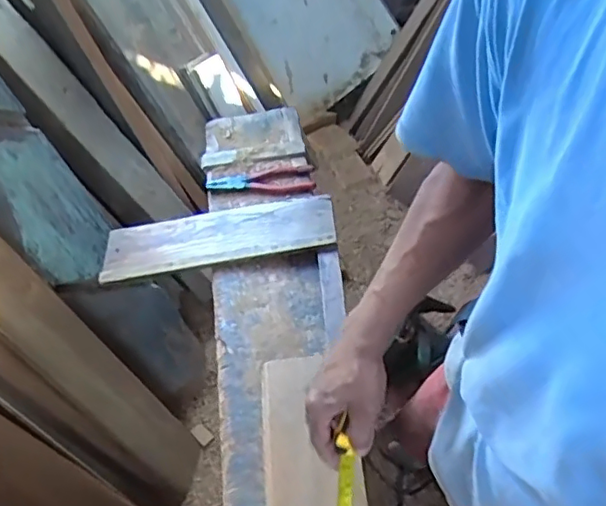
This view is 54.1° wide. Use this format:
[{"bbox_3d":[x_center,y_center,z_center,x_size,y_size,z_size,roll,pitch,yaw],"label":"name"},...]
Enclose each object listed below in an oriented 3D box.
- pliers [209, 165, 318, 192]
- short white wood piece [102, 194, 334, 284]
[{"bbox_3d":[-0.077,-0.132,1.070,0.193,0.011,0.071,-1,53,1],"label":"pliers"},{"bbox_3d":[-0.146,-0.030,1.010,0.393,0.019,0.121,-10,47,4],"label":"short white wood piece"}]

